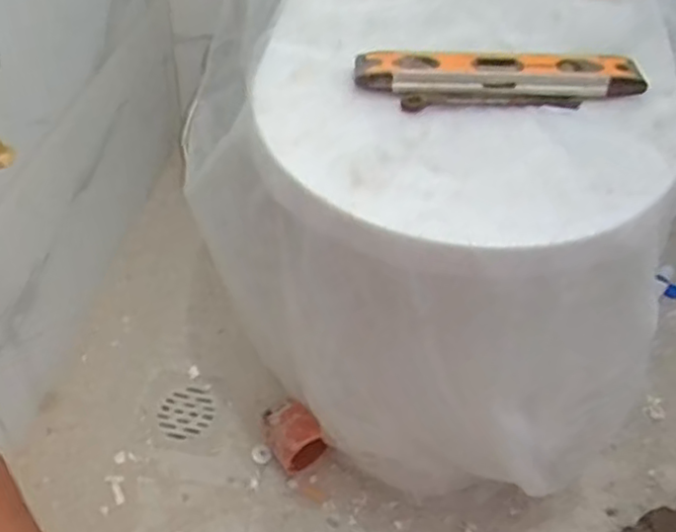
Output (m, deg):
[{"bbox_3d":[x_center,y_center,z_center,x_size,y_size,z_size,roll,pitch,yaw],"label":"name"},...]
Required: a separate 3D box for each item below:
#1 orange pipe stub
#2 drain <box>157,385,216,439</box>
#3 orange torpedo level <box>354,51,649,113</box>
[{"bbox_3d":[-0.049,0.189,0.777,0.050,0.058,0.070,-24,52,-24],"label":"orange pipe stub"},{"bbox_3d":[-0.179,0.171,0.836,0.065,0.016,0.064,2,46,-2],"label":"drain"},{"bbox_3d":[0.122,-0.147,0.550,0.215,0.024,0.059,3,46,-1],"label":"orange torpedo level"}]

